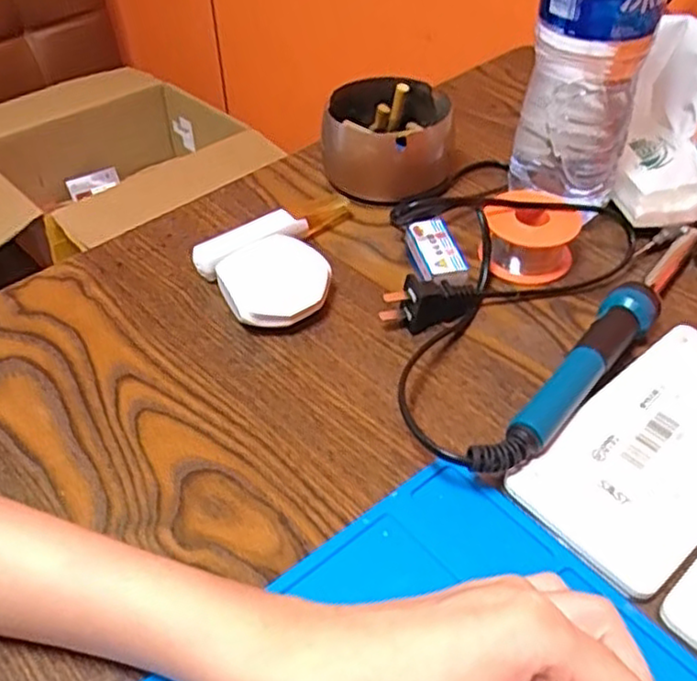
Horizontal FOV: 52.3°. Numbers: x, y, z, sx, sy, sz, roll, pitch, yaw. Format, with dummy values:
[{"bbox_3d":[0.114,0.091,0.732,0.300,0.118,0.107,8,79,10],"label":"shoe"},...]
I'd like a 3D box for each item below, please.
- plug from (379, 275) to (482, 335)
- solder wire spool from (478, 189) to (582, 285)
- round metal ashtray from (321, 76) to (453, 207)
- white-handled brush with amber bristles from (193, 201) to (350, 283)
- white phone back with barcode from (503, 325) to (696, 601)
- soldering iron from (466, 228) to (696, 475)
[{"bbox_3d":[0.046,-0.020,0.378,0.058,0.027,0.016,-14,46,-13],"label":"plug"},{"bbox_3d":[0.107,-0.061,0.414,0.049,0.031,0.050,0,44,0],"label":"solder wire spool"},{"bbox_3d":[0.027,-0.135,0.477,0.084,0.049,0.083,0,44,0],"label":"round metal ashtray"},{"bbox_3d":[-0.043,-0.063,0.426,0.105,0.020,0.018,-29,51,-26],"label":"white-handled brush with amber bristles"},{"bbox_3d":[0.140,0.047,0.315,0.139,0.014,0.070,-32,52,-28],"label":"white phone back with barcode"},{"bbox_3d":[0.131,-0.001,0.355,0.022,0.028,0.231,32,53,29],"label":"soldering iron"}]

